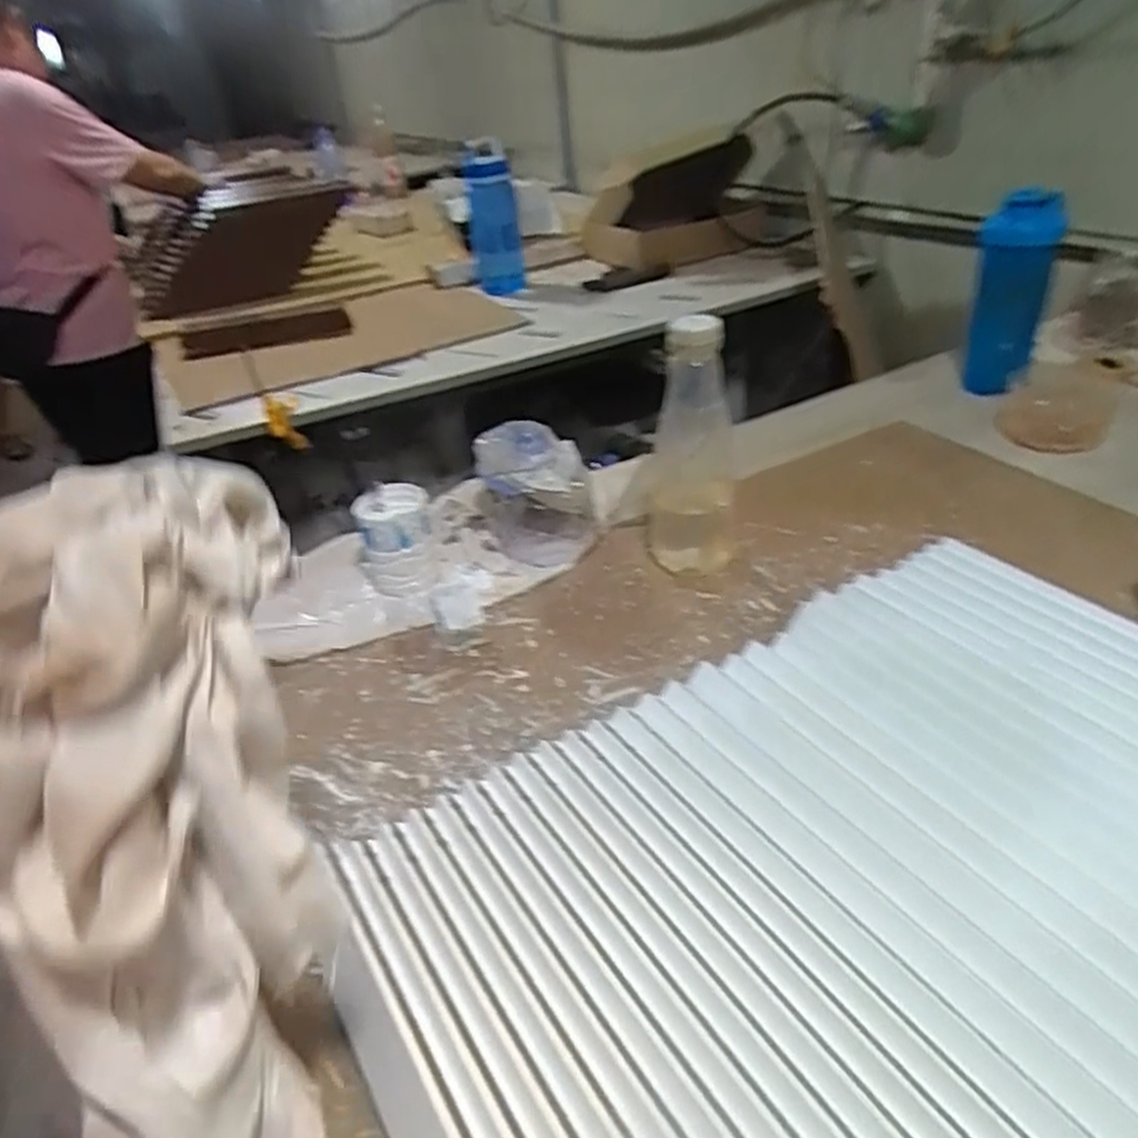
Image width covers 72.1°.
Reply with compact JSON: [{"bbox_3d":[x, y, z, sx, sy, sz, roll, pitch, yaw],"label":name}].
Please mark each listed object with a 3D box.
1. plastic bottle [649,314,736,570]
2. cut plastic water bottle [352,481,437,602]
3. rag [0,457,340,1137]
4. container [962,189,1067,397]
[{"bbox_3d":[0.105,-0.109,0.679,0.072,0.227,0.079,-3,34,6],"label":"plastic bottle"},{"bbox_3d":[-0.165,-0.029,0.736,0.071,0.082,0.086,-14,35,-11],"label":"cut plastic water bottle"},{"bbox_3d":[-0.130,0.141,0.278,0.100,0.343,0.128,-13,13,-9],"label":"rag"},{"bbox_3d":[0.500,-0.303,0.893,0.079,0.221,0.063,13,38,26],"label":"container"}]

